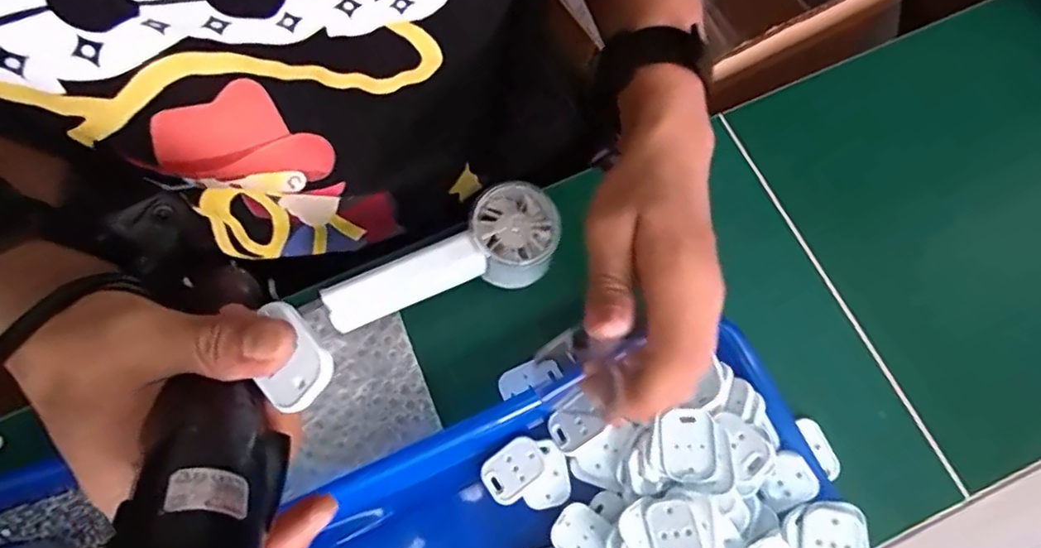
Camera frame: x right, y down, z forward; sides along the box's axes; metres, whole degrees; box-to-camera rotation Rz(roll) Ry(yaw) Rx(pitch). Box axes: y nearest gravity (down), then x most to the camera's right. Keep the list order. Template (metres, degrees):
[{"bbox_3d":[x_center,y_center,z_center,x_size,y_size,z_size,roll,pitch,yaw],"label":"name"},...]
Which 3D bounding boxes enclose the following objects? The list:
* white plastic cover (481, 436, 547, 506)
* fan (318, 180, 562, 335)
[{"bbox_3d":[-0.004,0.120,0.378,0.039,0.005,0.029,-39,75,-10],"label":"white plastic cover"},{"bbox_3d":[-0.048,-0.003,0.394,0.152,0.058,0.048,-23,73,-5],"label":"fan"}]

